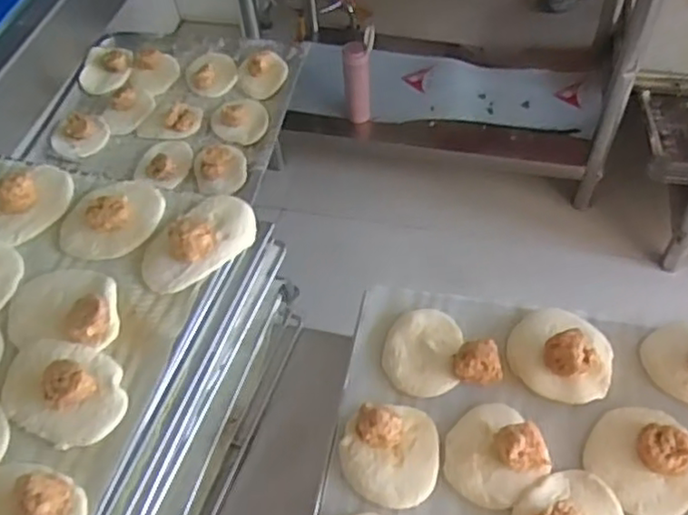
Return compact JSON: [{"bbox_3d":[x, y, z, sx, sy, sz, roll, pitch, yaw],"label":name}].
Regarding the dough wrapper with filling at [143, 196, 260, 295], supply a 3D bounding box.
[{"bbox_3d":[-0.140,-0.021,0.632,0.077,0.034,0.121,30,62,24],"label":"dough wrapper with filling"}]

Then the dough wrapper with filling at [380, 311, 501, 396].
[{"bbox_3d":[0.089,0.082,0.630,0.102,0.031,0.086,-4,54,1],"label":"dough wrapper with filling"}]

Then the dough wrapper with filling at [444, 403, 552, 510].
[{"bbox_3d":[0.125,0.159,0.563,0.081,0.038,0.076,-2,54,3],"label":"dough wrapper with filling"}]

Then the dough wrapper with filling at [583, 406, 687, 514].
[{"bbox_3d":[0.251,0.163,0.555,0.082,0.034,0.089,-2,54,3],"label":"dough wrapper with filling"}]

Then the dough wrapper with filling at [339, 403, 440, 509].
[{"bbox_3d":[0.040,0.164,0.569,0.082,0.039,0.080,-2,54,3],"label":"dough wrapper with filling"}]

